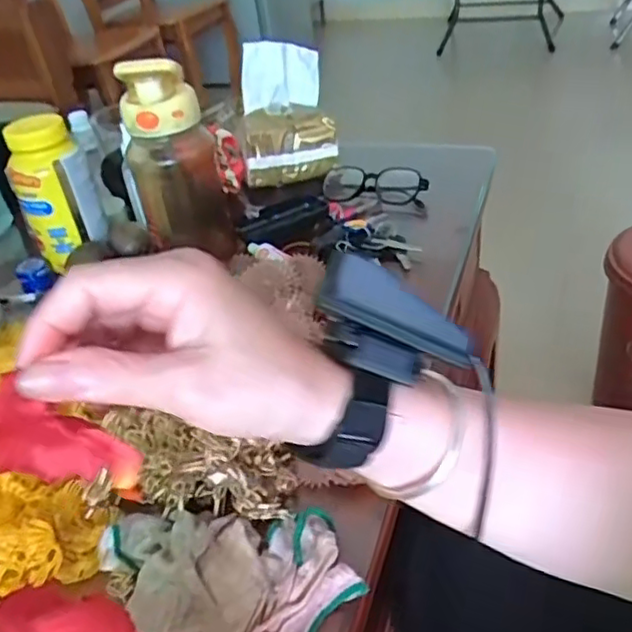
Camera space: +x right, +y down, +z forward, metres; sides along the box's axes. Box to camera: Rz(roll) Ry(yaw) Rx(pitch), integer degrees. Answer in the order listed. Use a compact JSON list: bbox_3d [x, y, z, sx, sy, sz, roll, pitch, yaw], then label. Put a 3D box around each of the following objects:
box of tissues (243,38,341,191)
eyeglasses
[{"bbox_3d":[-0.039,-0.258,0.812,0.117,0.147,0.086,-9,36,-1],"label":"box of tissues"},{"bbox_3d":[0.072,-0.163,0.792,0.139,0.031,0.049,9,40,22],"label":"eyeglasses"}]

